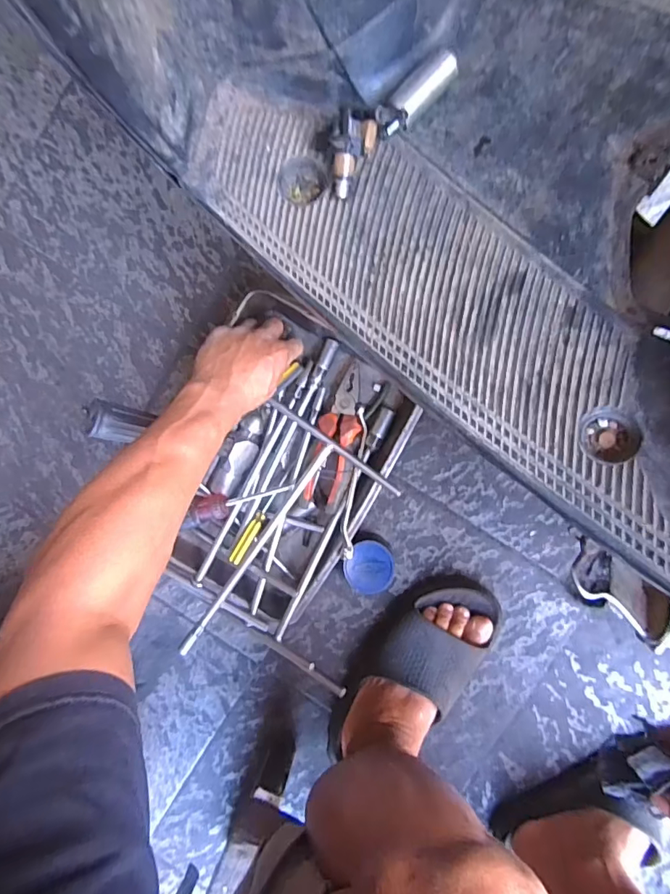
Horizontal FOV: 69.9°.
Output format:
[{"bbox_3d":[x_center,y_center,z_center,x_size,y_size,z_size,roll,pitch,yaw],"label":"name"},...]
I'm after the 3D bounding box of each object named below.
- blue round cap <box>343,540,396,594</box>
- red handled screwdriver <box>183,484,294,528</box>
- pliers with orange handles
[{"bbox_3d":[0.040,0.139,0.559,0.056,0.016,0.059,-18,89,2],"label":"blue round cap"},{"bbox_3d":[-0.115,0.065,0.575,0.129,0.025,0.030,-13,92,-11],"label":"red handled screwdriver"},{"bbox_3d":[0.003,-0.011,0.565,0.050,0.021,0.167,11,94,3],"label":"pliers with orange handles"}]

